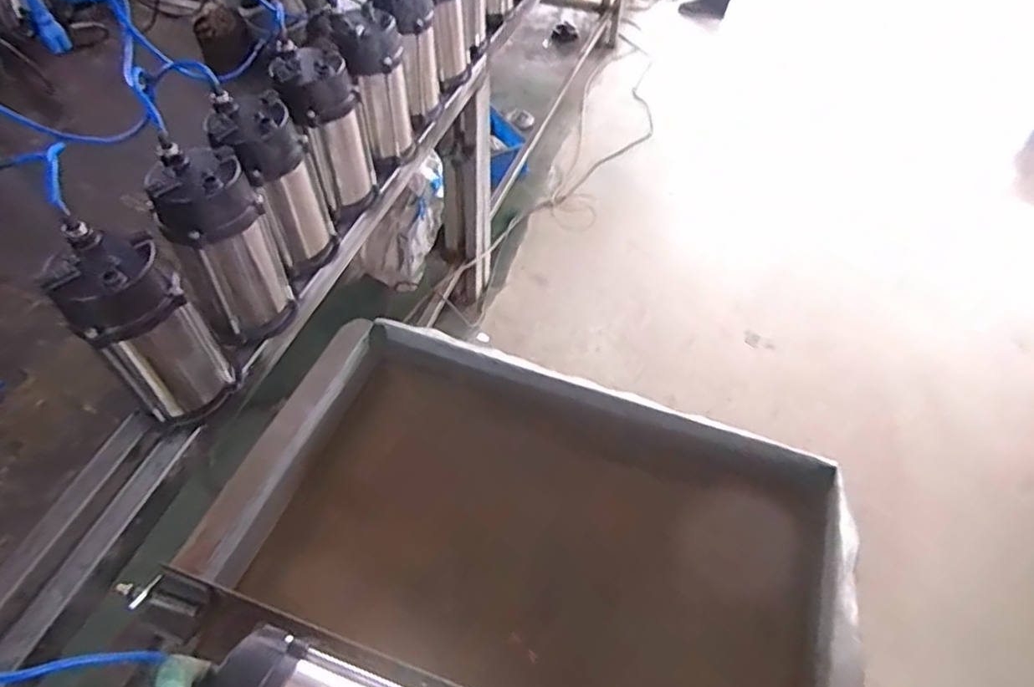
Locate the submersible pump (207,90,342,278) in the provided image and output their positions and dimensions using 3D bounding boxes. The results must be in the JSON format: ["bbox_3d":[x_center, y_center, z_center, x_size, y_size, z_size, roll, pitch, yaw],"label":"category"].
[{"bbox_3d":[-0.359,-0.222,0.973,0.127,0.261,0.140,-20,54,-18],"label":"submersible pump"}]

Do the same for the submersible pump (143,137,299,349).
[{"bbox_3d":[-0.403,-0.129,0.890,0.123,0.253,0.105,-33,59,-26],"label":"submersible pump"}]

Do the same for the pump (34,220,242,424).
[{"bbox_3d":[-0.449,-0.010,0.788,0.104,0.259,0.119,36,58,24],"label":"pump"}]

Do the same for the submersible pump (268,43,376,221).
[{"bbox_3d":[-0.313,-0.342,1.068,0.121,0.260,0.118,-20,54,-18],"label":"submersible pump"}]

